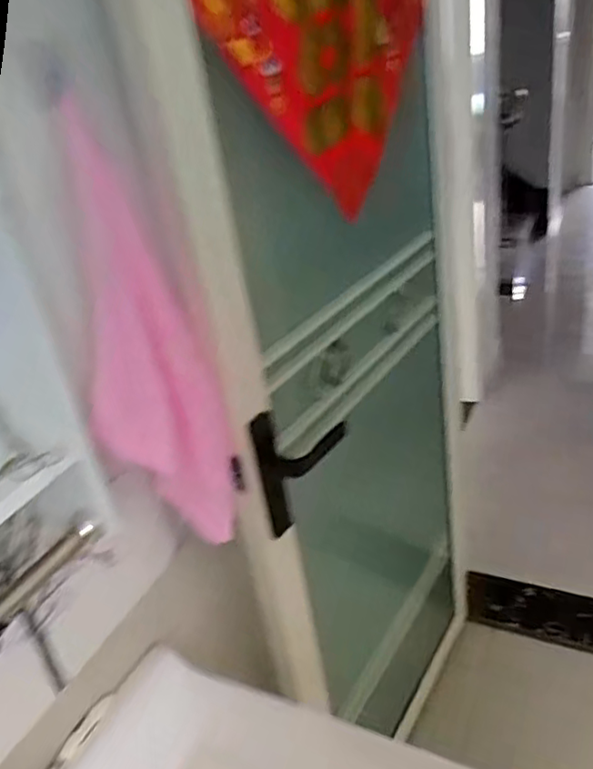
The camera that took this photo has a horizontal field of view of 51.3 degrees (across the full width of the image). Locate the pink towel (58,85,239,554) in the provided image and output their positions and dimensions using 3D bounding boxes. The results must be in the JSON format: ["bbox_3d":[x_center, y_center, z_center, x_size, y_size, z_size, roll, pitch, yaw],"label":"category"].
[{"bbox_3d":[-0.145,-0.031,0.626,0.110,0.433,0.088,-4,29,2],"label":"pink towel"}]

